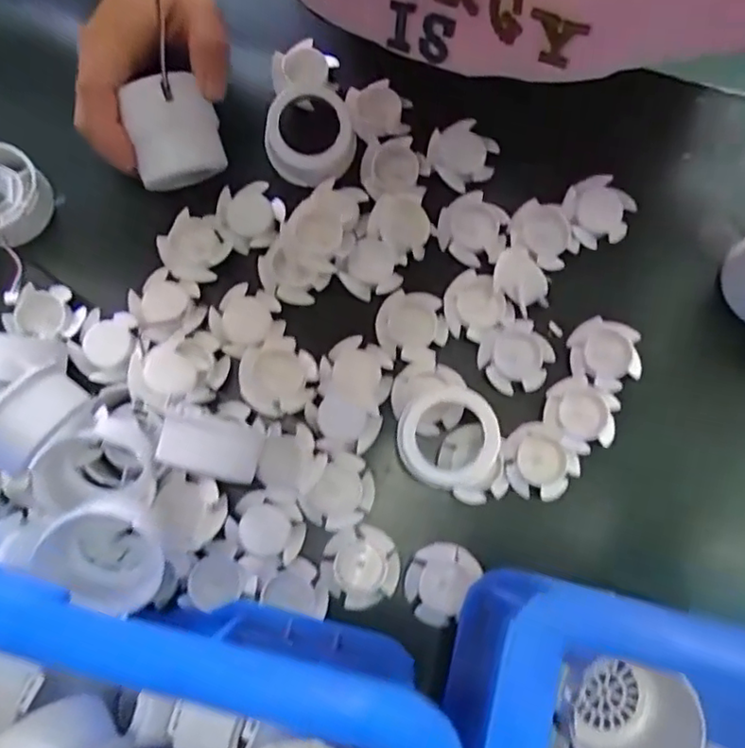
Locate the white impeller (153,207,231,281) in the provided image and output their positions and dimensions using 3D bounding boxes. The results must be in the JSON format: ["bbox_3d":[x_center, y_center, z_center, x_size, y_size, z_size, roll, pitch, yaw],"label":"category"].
[{"bbox_3d":[-0.104,-0.074,0.357,0.039,0.009,0.039,0,78,-1],"label":"white impeller"}]

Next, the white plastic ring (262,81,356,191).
[{"bbox_3d":[-0.035,-0.142,0.358,0.046,0.028,0.051,37,80,7],"label":"white plastic ring"}]

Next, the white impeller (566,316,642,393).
[{"bbox_3d":[0.133,-0.011,0.350,0.041,0.012,0.037,26,79,5],"label":"white impeller"}]

